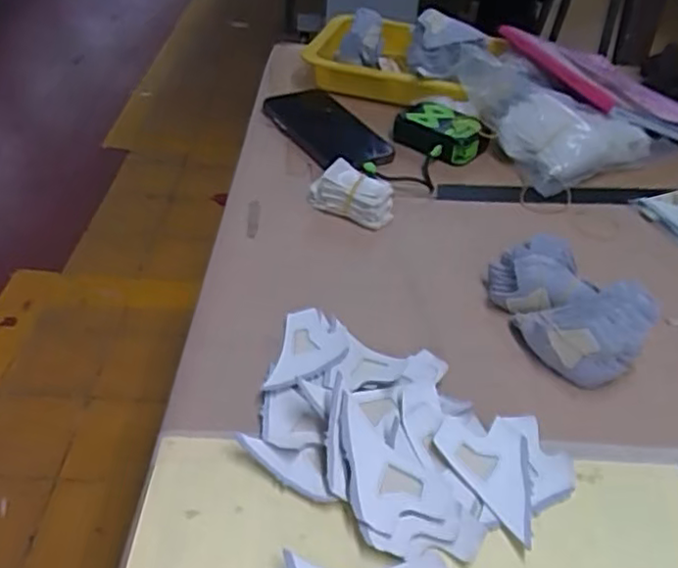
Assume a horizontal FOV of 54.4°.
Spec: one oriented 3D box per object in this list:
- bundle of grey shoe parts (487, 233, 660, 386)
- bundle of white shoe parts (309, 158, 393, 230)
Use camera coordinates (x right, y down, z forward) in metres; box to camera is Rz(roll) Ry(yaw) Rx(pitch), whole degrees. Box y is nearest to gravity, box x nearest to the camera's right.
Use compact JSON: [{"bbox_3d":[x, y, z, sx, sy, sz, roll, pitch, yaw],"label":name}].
[{"bbox_3d":[0.161,0.012,0.474,0.064,0.057,0.122,-10,41,-15],"label":"bundle of grey shoe parts"},{"bbox_3d":[0.013,-0.079,0.589,0.074,0.041,0.038,22,43,22],"label":"bundle of white shoe parts"}]

